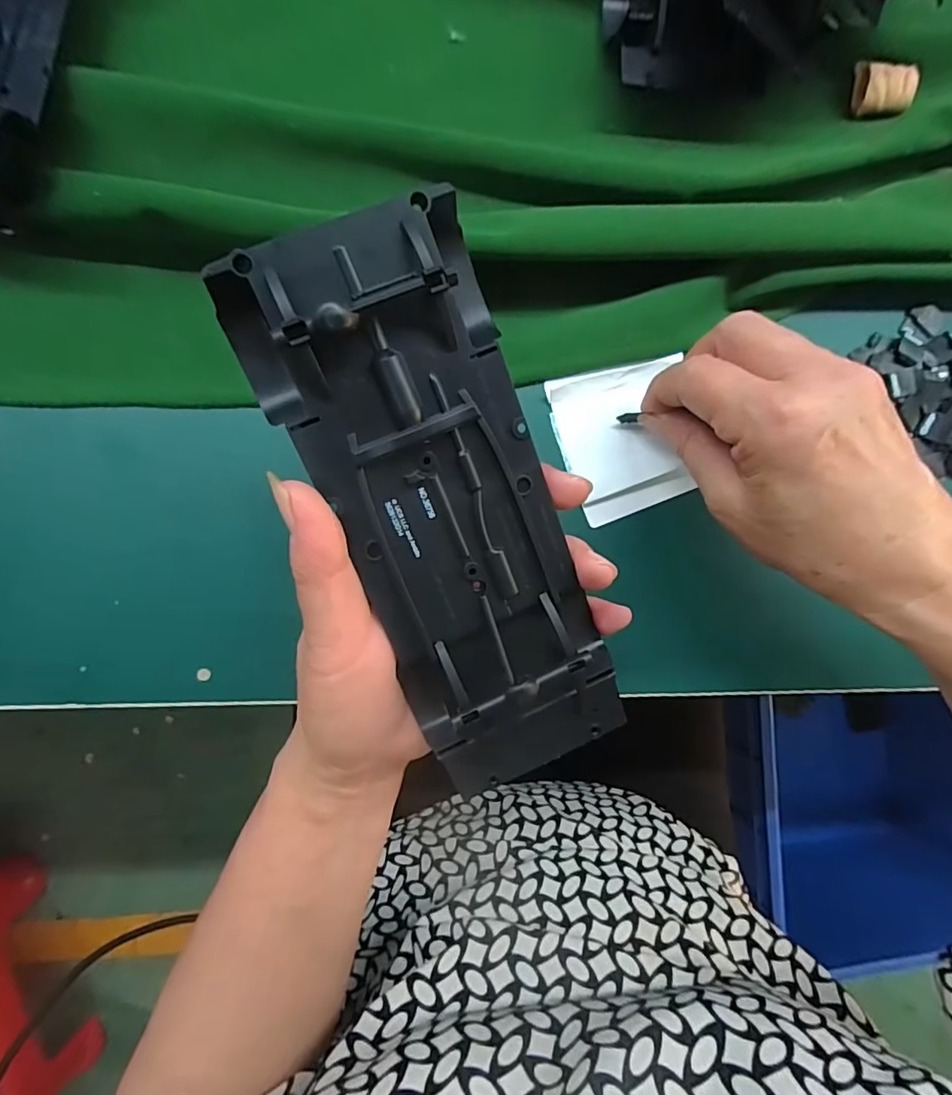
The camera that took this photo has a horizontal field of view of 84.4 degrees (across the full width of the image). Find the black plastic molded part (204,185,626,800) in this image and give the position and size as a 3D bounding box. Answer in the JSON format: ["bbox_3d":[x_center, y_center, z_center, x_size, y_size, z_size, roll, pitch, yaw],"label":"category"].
[{"bbox_3d":[-0.005,-0.002,0.175,0.074,0.033,0.192,-24,109,-8],"label":"black plastic molded part"}]

